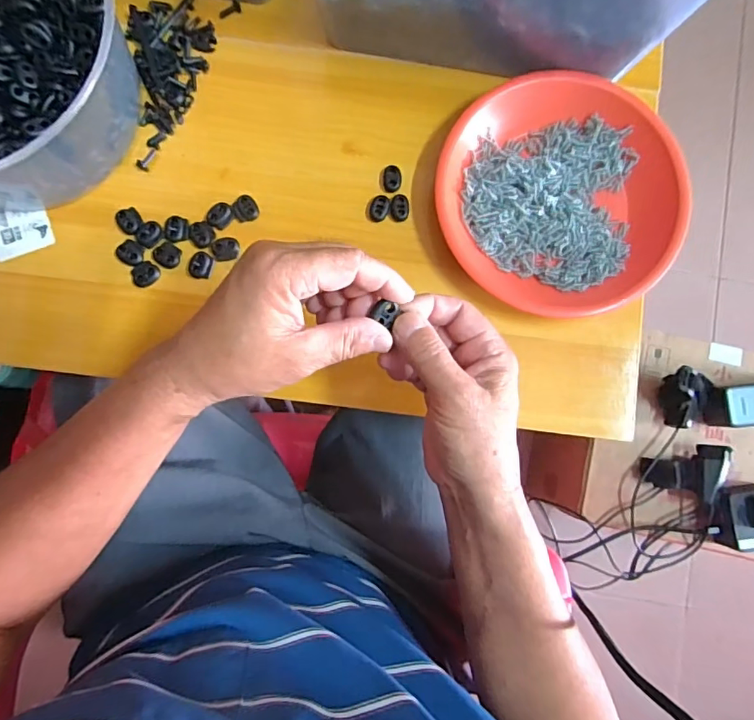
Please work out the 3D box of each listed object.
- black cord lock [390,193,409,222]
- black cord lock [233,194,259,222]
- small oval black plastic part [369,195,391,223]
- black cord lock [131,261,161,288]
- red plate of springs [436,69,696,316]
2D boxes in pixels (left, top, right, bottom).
[{"bbox_3d":[0.019,-0.126,0.409,0.015,0.006,0.023,0,85,-1],"label":"black cord lock"},{"bbox_3d":[-0.107,-0.123,0.403,0.019,0.007,0.019,0,85,-1],"label":"black cord lock"},{"bbox_3d":[0.002,-0.125,0.408,0.016,0.006,0.021,4,85,-1],"label":"small oval black plastic part"},{"bbox_3d":[-0.188,-0.070,0.400,0.020,0.004,0.021,0,85,-1],"label":"black cord lock"},{"bbox_3d":[0.149,-0.136,0.400,0.192,0.028,0.181,0,85,-1],"label":"red plate of springs"}]

